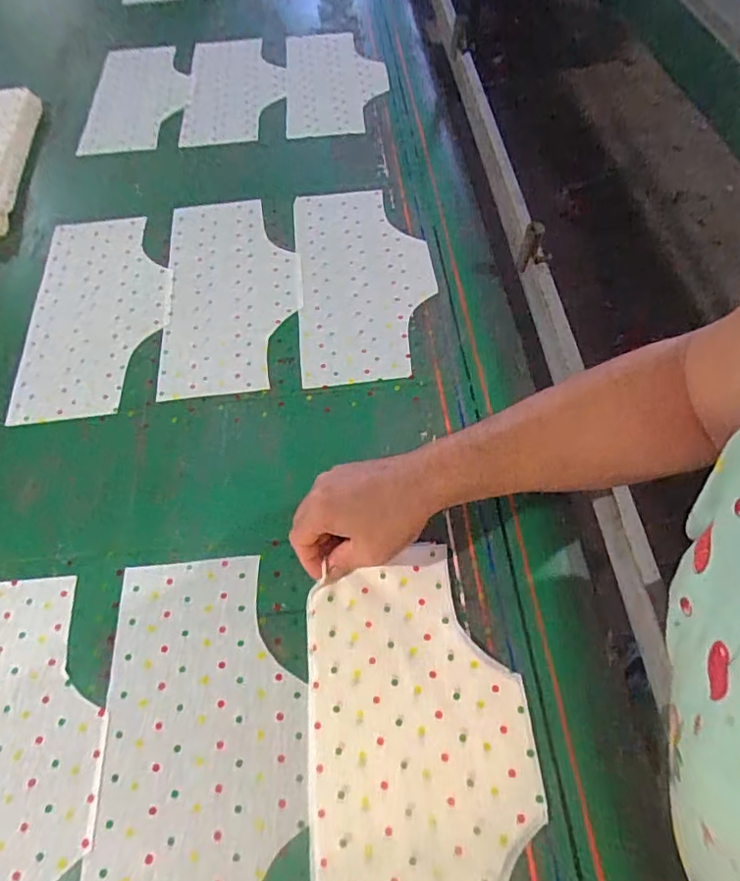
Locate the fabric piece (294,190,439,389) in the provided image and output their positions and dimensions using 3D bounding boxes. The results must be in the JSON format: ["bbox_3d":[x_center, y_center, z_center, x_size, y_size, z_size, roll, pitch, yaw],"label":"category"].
[{"bbox_3d":[-0.007,-0.202,0.681,0.162,0.005,0.311,-7,60,1],"label":"fabric piece"}]

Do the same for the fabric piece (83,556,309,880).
[{"bbox_3d":[-0.130,0.249,0.429,0.159,0.005,0.319,-6,60,1],"label":"fabric piece"}]

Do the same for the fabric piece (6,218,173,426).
[{"bbox_3d":[-0.330,-0.166,0.680,0.169,0.004,0.321,-9,60,0],"label":"fabric piece"}]

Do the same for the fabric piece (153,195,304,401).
[{"bbox_3d":[-0.169,-0.192,0.684,0.163,0.006,0.321,-9,60,0],"label":"fabric piece"}]

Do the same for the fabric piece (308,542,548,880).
[{"bbox_3d":[0.038,0.238,0.425,0.167,0.005,0.305,-5,60,1],"label":"fabric piece"}]

